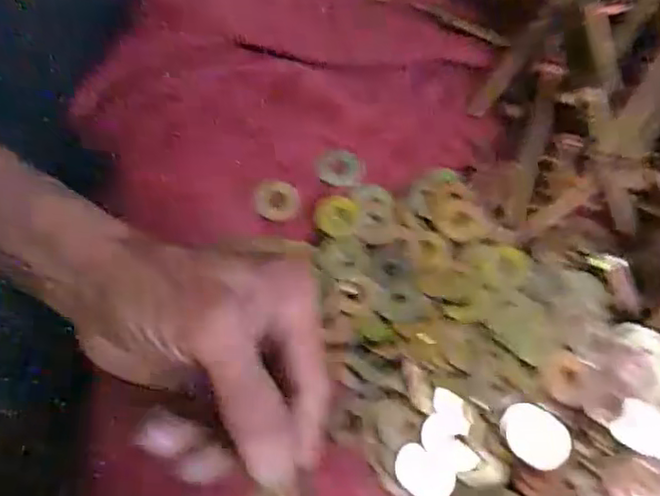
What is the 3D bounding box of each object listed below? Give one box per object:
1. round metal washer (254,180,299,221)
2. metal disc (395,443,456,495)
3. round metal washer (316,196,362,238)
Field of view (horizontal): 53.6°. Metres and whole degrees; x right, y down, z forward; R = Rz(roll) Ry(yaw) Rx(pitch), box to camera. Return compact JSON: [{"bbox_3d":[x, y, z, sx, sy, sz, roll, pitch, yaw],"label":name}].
[{"bbox_3d":[-0.030,-0.026,0.366,0.024,0.007,0.022,2,70,-5],"label":"round metal washer"},{"bbox_3d":[0.046,0.112,0.322,0.031,0.004,0.023,24,84,16],"label":"metal disc"},{"bbox_3d":[0.004,-0.018,0.362,0.023,0.004,0.023,2,70,-5],"label":"round metal washer"}]

